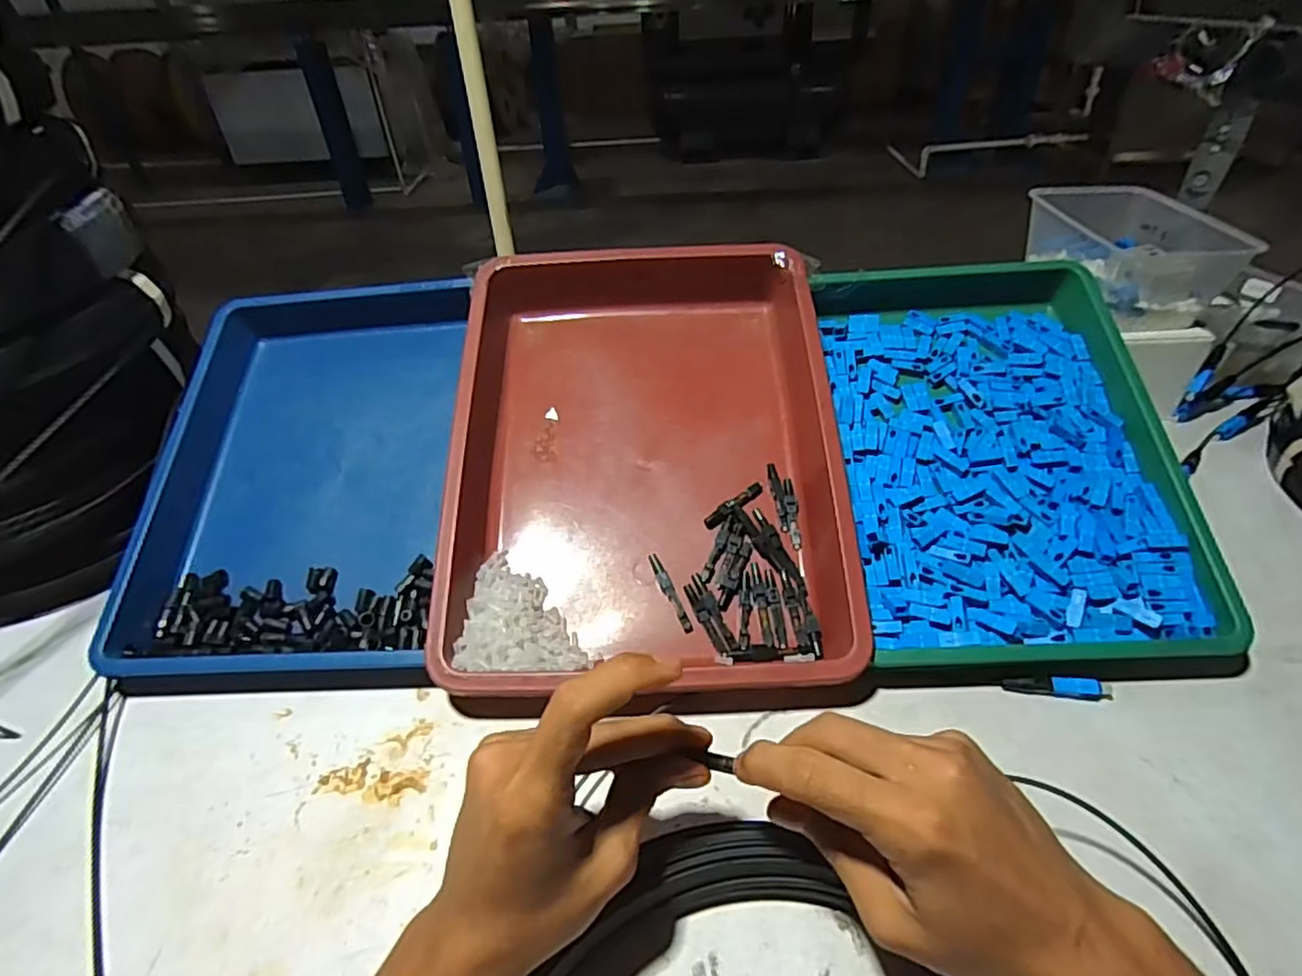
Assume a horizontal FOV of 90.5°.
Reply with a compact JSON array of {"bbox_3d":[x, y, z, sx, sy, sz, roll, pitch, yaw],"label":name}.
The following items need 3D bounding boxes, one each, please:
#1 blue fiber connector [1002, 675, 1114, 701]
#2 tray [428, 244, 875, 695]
[{"bbox_3d":[0.247,0.122,0.392,0.061,0.013,0.010,2,40,7],"label":"blue fiber connector"},{"bbox_3d":[-0.004,-0.034,0.478,0.263,0.057,0.346,-2,63,2],"label":"tray"}]

